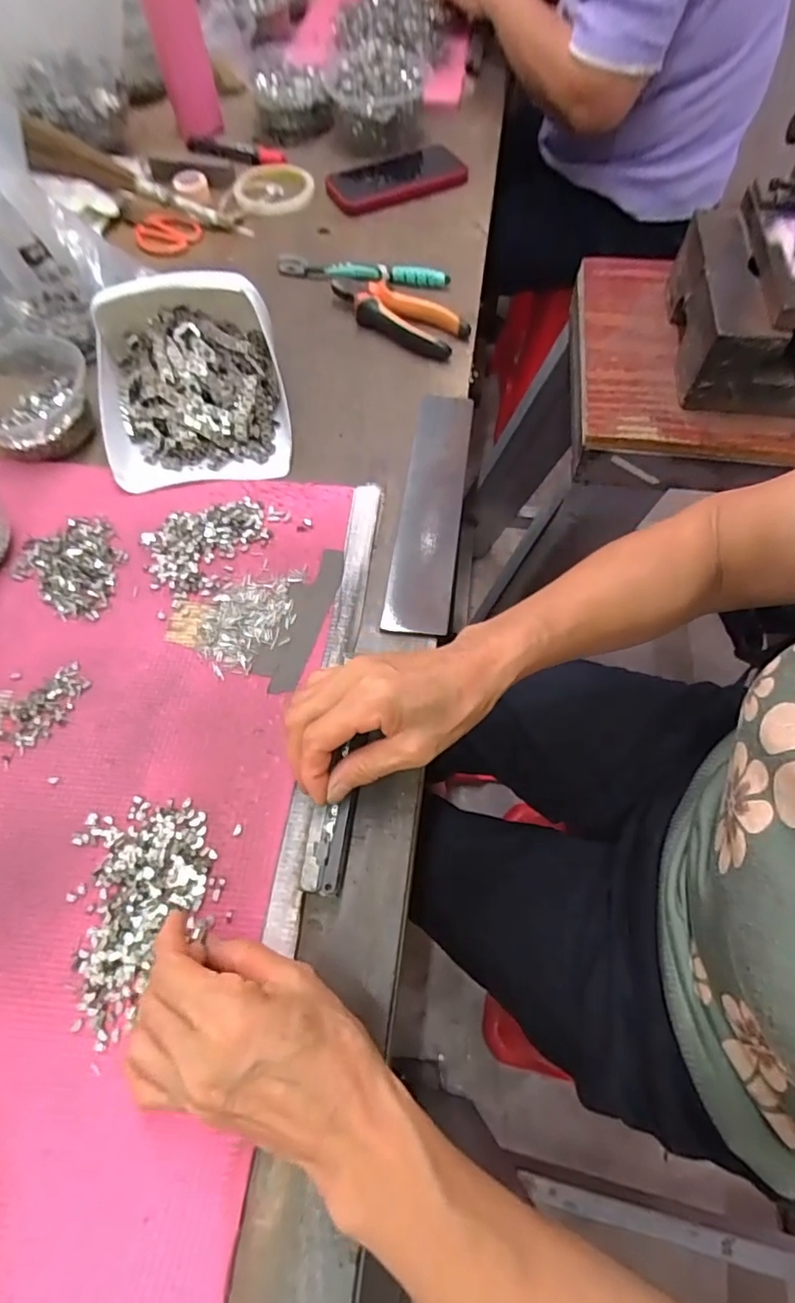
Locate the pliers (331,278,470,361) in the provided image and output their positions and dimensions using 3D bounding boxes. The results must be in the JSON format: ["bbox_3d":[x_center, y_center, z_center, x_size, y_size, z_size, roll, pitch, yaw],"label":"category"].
[{"bbox_3d":[-0.002,-0.341,0.568,0.152,0.022,0.053,33,68,16],"label":"pliers"}]

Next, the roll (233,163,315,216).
[{"bbox_3d":[-0.152,-0.569,0.691,0.097,0.014,0.097,-1,63,2],"label":"roll"}]

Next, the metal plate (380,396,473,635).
[{"bbox_3d":[0.029,-0.126,0.466,0.050,0.011,0.244,7,64,4],"label":"metal plate"}]

